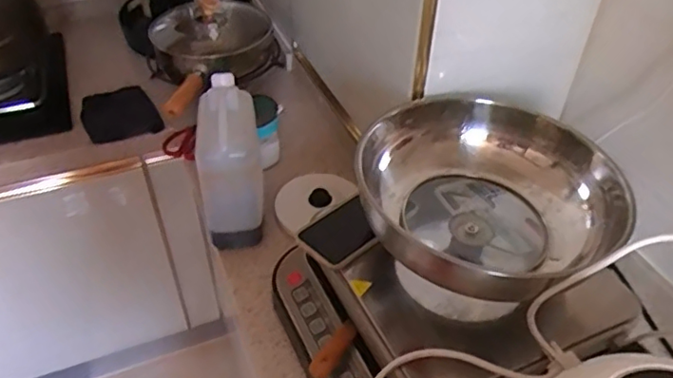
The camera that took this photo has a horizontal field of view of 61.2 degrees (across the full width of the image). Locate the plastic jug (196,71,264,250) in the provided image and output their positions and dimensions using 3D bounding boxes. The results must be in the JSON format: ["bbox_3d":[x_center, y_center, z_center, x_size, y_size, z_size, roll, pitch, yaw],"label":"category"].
[{"bbox_3d":[-0.156,-0.038,0.836,0.089,0.211,0.139,-7,44,-10],"label":"plastic jug"}]

